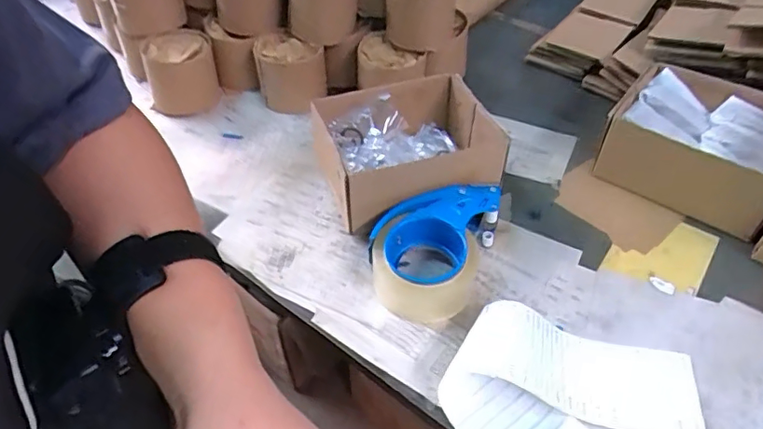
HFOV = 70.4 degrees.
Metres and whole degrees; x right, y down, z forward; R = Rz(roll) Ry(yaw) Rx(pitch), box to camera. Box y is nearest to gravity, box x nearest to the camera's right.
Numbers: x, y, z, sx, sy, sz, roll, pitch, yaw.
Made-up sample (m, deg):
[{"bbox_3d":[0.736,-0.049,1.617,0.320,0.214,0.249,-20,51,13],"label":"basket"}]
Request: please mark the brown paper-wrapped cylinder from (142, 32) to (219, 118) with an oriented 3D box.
[{"bbox_3d":[-0.279,-0.201,0.768,0.082,0.093,0.076,-5,43,-4],"label":"brown paper-wrapped cylinder"}]

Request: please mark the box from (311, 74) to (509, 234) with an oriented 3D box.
[{"bbox_3d":[0.028,-0.073,0.630,0.184,0.101,0.181,-18,50,-15],"label":"box"}]

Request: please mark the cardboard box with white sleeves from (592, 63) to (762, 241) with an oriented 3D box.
[{"bbox_3d":[0.377,-0.083,0.642,0.186,0.088,0.168,32,55,26],"label":"cardboard box with white sleeves"}]

